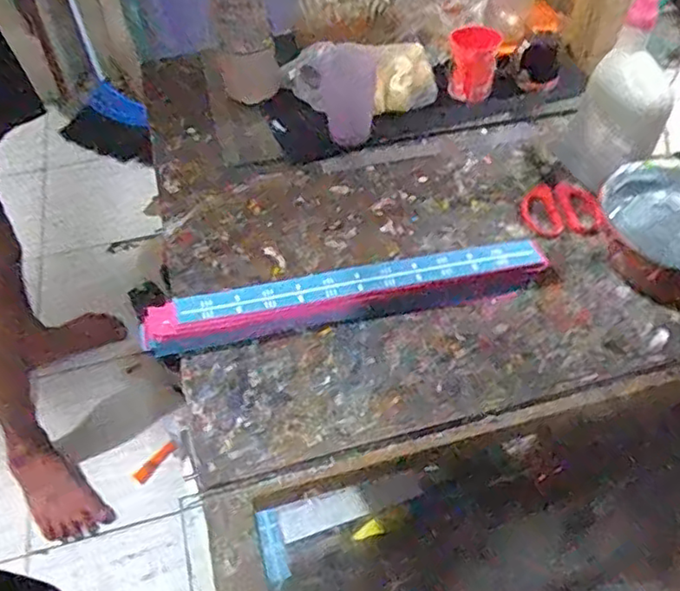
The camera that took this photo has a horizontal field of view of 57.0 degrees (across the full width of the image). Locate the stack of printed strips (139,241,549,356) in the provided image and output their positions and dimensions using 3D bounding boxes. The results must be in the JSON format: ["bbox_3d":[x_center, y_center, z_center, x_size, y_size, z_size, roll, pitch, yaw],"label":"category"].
[{"bbox_3d":[0.011,-0.001,0.666,0.420,0.048,0.052,-10,48,-9],"label":"stack of printed strips"}]

